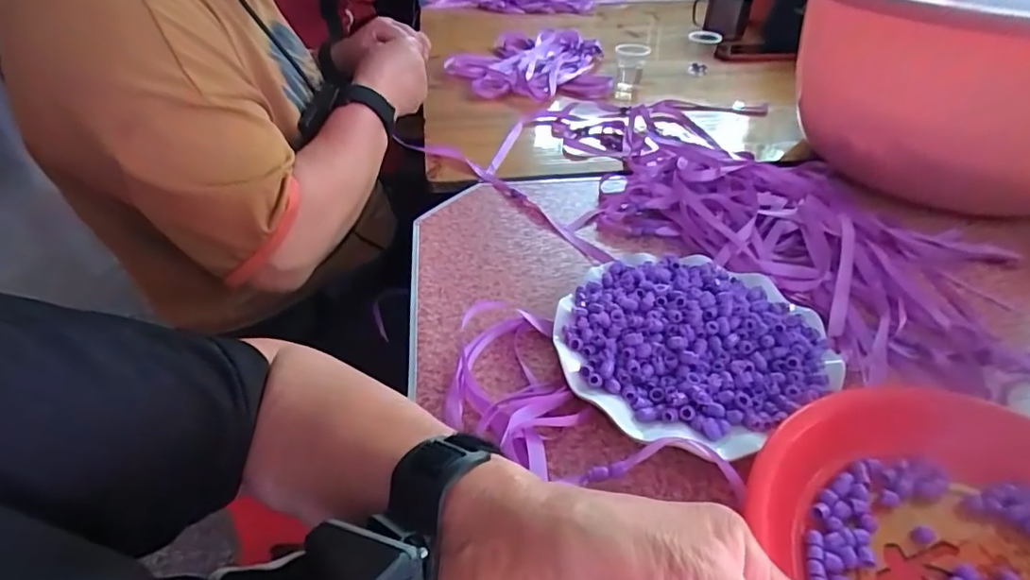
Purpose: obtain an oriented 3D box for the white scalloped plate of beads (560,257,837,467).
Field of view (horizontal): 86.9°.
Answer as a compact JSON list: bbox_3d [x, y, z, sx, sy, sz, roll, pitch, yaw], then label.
[{"bbox_3d":[0.116,0.034,0.373,0.173,0.035,0.161,-2,39,1],"label":"white scalloped plate of beads"}]

